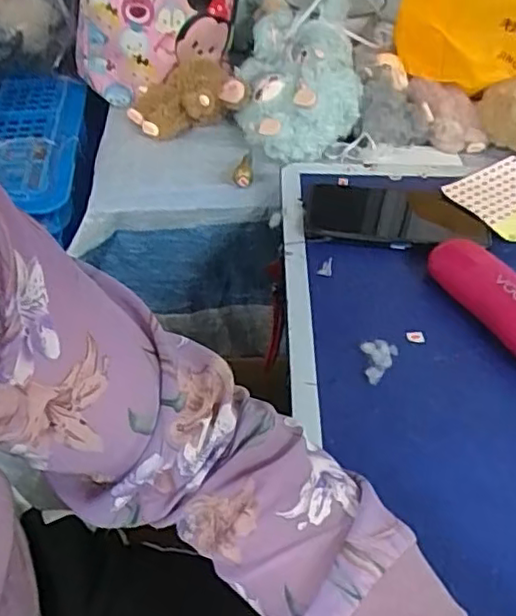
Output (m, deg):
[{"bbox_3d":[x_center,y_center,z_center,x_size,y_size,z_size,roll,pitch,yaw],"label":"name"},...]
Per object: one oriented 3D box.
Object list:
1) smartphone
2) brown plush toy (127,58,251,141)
[{"bbox_3d":[0.129,-0.087,0.604,0.164,0.013,0.083,3,46,1],"label":"smartphone"},{"bbox_3d":[-0.083,-0.239,0.738,0.122,0.056,0.089,-20,50,-21],"label":"brown plush toy"}]

